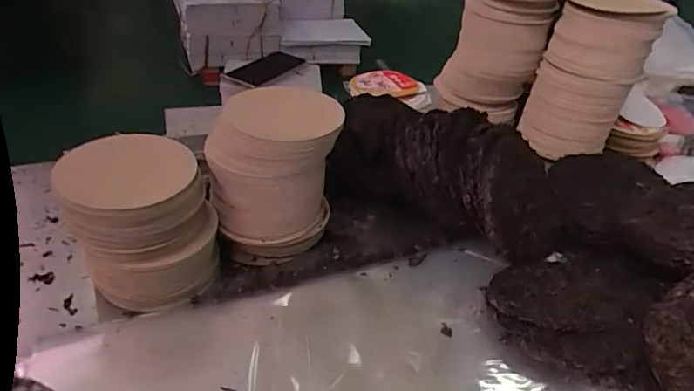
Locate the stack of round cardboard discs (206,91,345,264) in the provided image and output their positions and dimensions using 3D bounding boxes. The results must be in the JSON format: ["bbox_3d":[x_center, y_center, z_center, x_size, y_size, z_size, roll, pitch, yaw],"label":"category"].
[{"bbox_3d":[-0.101,-0.024,0.715,0.166,0.213,0.152,5,35,-1],"label":"stack of round cardboard discs"}]

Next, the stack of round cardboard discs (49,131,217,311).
[{"bbox_3d":[-0.253,0.032,0.630,0.165,0.182,0.143,-9,37,-20],"label":"stack of round cardboard discs"}]

